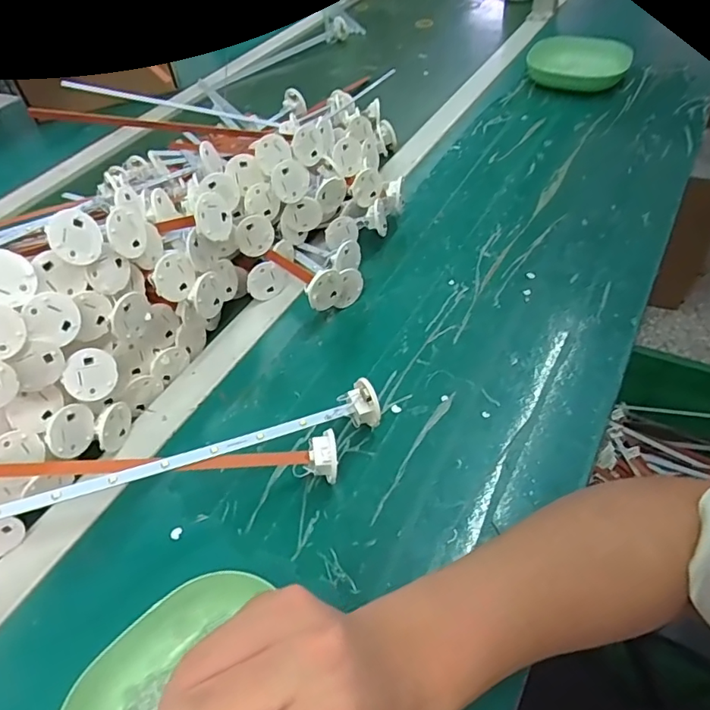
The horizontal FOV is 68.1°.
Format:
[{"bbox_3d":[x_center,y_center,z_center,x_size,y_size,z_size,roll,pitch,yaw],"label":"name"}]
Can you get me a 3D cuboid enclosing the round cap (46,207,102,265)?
[{"bbox_3d":[-0.201,-0.084,0.378,0.004,0.038,0.036,-4,18,41],"label":"round cap"}]

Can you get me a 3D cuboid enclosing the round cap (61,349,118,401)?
[{"bbox_3d":[-0.199,0.015,0.396,0.038,0.038,0.004,-21,16,-39],"label":"round cap"}]

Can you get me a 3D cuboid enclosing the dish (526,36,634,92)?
[{"bbox_3d":[0.298,-0.405,0.725,0.074,0.041,0.151,-35,55,-21],"label":"dish"}]

